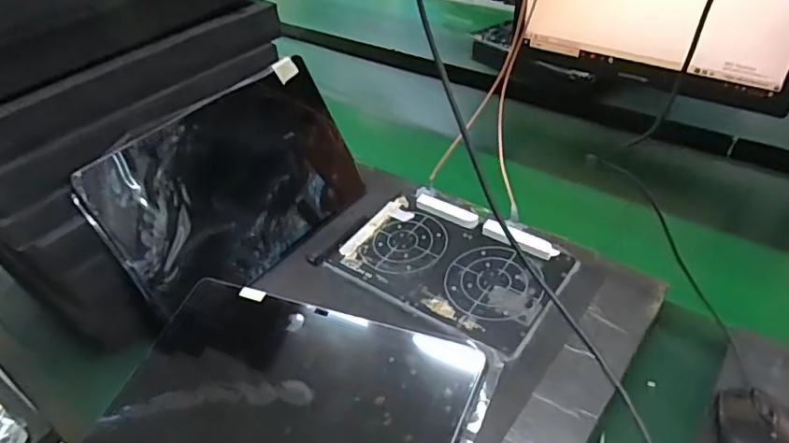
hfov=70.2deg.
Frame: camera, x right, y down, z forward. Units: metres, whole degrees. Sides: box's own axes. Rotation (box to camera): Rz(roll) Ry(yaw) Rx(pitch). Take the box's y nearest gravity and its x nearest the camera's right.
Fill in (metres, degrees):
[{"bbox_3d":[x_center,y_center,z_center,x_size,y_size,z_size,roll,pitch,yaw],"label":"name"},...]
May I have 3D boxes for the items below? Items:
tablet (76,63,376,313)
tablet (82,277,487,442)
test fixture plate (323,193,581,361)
[{"bbox_3d":[-0.150,-0.037,0.556,0.258,0.166,0.013,-41,27,-31],"label":"tablet"},{"bbox_3d":[-0.082,0.124,0.345,0.243,0.013,0.165,9,54,33],"label":"tablet"},{"bbox_3d":[0.052,0.037,0.547,0.205,0.018,0.131,23,47,30],"label":"test fixture plate"}]

